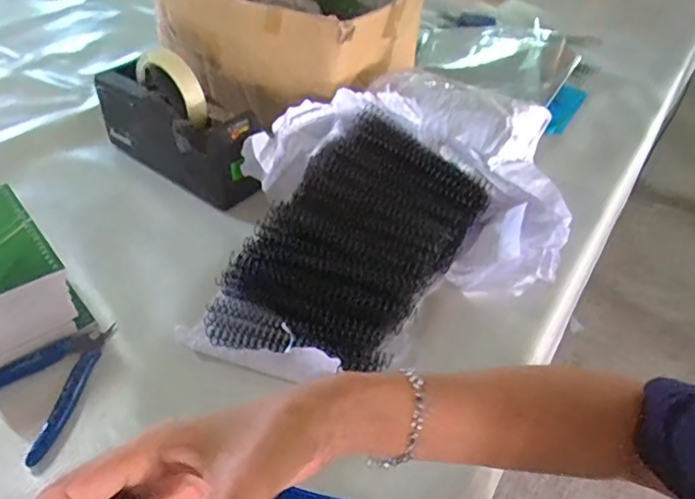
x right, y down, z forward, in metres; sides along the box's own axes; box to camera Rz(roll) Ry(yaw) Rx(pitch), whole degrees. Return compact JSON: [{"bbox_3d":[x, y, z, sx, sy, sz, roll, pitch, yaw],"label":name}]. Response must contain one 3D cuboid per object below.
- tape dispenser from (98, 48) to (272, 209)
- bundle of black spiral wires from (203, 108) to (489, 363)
[{"bbox_3d":[-0.183,-0.138,0.616,0.214,0.122,0.069,25,47,20],"label":"tape dispenser"},{"bbox_3d":[0.005,-0.008,0.528,0.168,0.032,0.279,27,64,17],"label":"bundle of black spiral wires"}]

